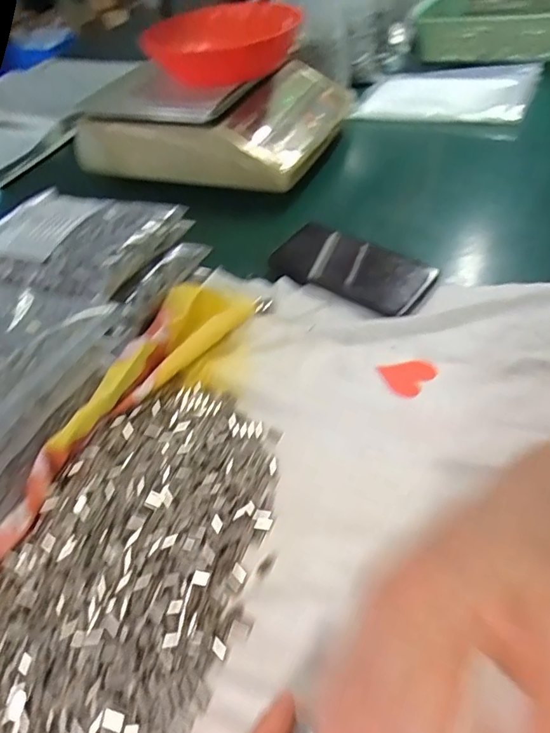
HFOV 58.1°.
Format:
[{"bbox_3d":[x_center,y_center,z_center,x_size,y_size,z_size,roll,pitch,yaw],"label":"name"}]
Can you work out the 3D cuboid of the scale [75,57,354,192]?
[{"bbox_3d":[-0.080,-0.375,0.727,0.330,0.106,0.280,14,50,19],"label":"scale"}]

